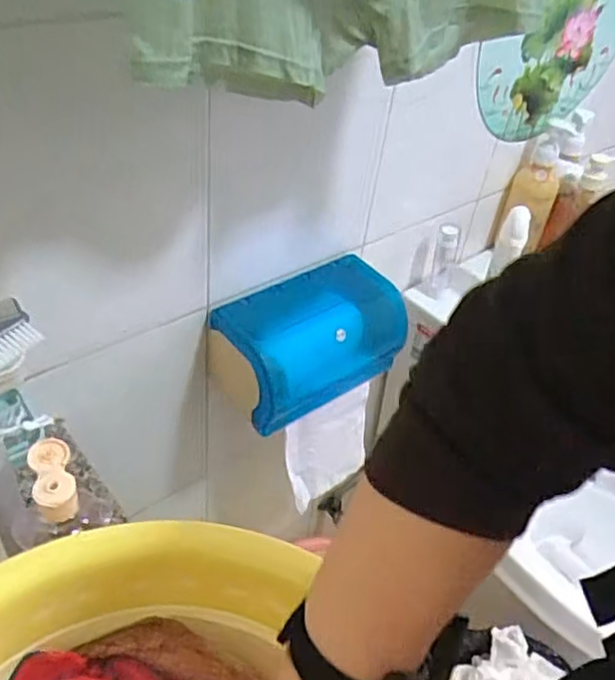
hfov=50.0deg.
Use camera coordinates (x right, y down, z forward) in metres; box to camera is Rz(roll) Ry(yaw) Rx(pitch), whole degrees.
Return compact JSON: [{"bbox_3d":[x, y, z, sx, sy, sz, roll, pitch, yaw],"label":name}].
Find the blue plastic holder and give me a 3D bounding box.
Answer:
[{"bbox_3d":[0.007,-0.005,0.839,0.235,0.118,0.128,-25,51,-32],"label":"blue plastic holder"}]

